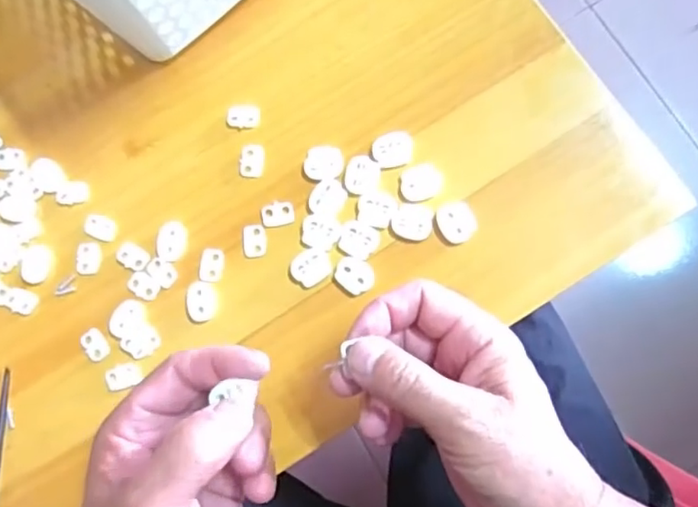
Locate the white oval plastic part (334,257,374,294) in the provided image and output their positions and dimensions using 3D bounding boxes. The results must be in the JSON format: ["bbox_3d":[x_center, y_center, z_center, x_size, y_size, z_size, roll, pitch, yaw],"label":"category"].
[{"bbox_3d":[0.003,0.012,0.353,0.023,0.004,0.020,30,84,10],"label":"white oval plastic part"}]

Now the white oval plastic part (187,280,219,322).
[{"bbox_3d":[-0.087,0.028,0.362,0.017,0.004,0.023,-4,79,5],"label":"white oval plastic part"}]

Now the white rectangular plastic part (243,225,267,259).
[{"bbox_3d":[-0.056,-0.007,0.365,0.014,0.004,0.020,-4,79,6],"label":"white rectangular plastic part"}]

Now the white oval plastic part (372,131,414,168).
[{"bbox_3d":[0.026,-0.062,0.361,0.024,0.004,0.021,-7,79,5],"label":"white oval plastic part"}]

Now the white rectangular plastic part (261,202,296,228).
[{"bbox_3d":[-0.043,-0.024,0.365,0.020,0.004,0.015,-3,80,6],"label":"white rectangular plastic part"}]

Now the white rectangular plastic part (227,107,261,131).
[{"bbox_3d":[-0.065,-0.085,0.378,0.020,0.004,0.014,-1,80,6],"label":"white rectangular plastic part"}]

